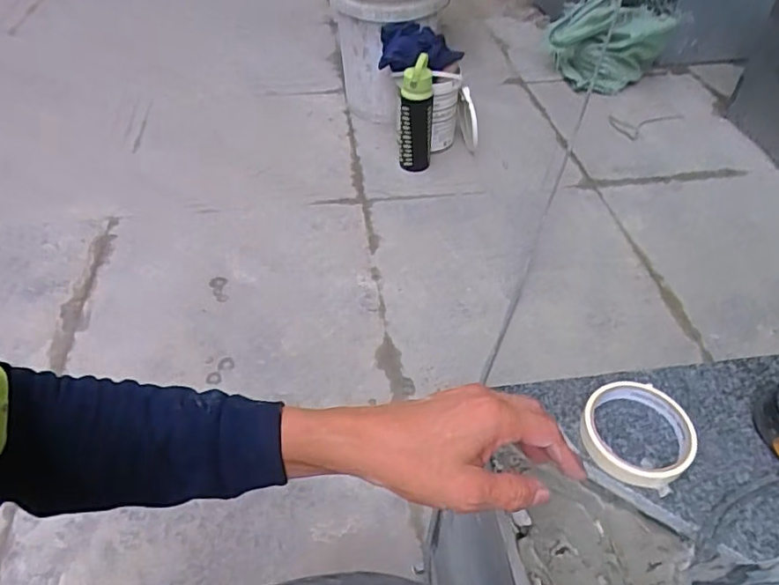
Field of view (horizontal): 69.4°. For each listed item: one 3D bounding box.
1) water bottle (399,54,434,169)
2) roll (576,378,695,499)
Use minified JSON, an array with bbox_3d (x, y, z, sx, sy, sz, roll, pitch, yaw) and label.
[{"bbox_3d":[0.071,-0.439,1.430,0.086,0.277,0.065,-5,46,-7],"label":"water bottle"},{"bbox_3d":[0.211,0.114,0.478,0.087,0.022,0.096,28,51,23],"label":"roll"}]

